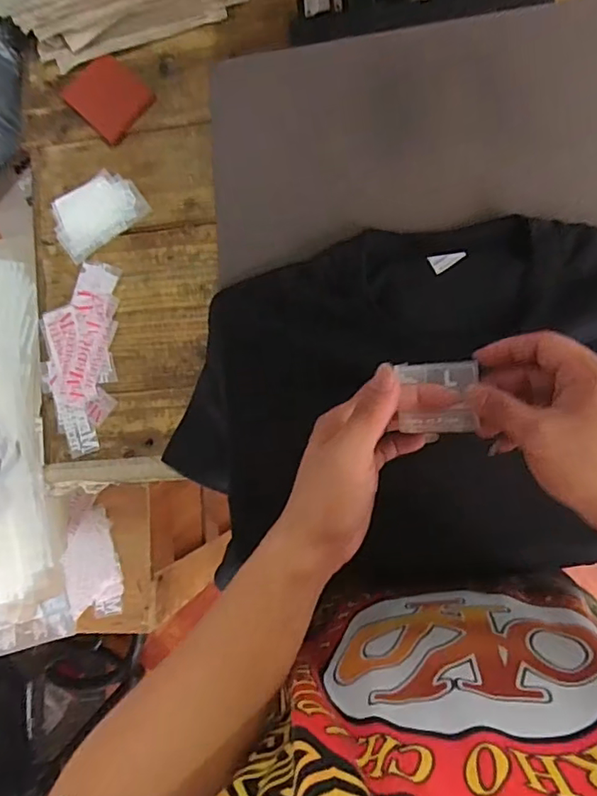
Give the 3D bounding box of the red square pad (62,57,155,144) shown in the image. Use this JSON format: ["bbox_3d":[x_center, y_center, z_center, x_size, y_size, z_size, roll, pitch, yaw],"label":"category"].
[{"bbox_3d":[-0.226,-0.358,0.640,0.077,0.010,0.099,-44,81,2],"label":"red square pad"}]

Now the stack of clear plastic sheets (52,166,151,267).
[{"bbox_3d":[-0.239,-0.220,0.638,0.110,0.010,0.081,-34,82,4],"label":"stack of clear plastic sheets"}]

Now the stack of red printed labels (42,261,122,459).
[{"bbox_3d":[-0.258,-0.047,0.638,0.089,0.015,0.218,0,85,8],"label":"stack of red printed labels"}]

